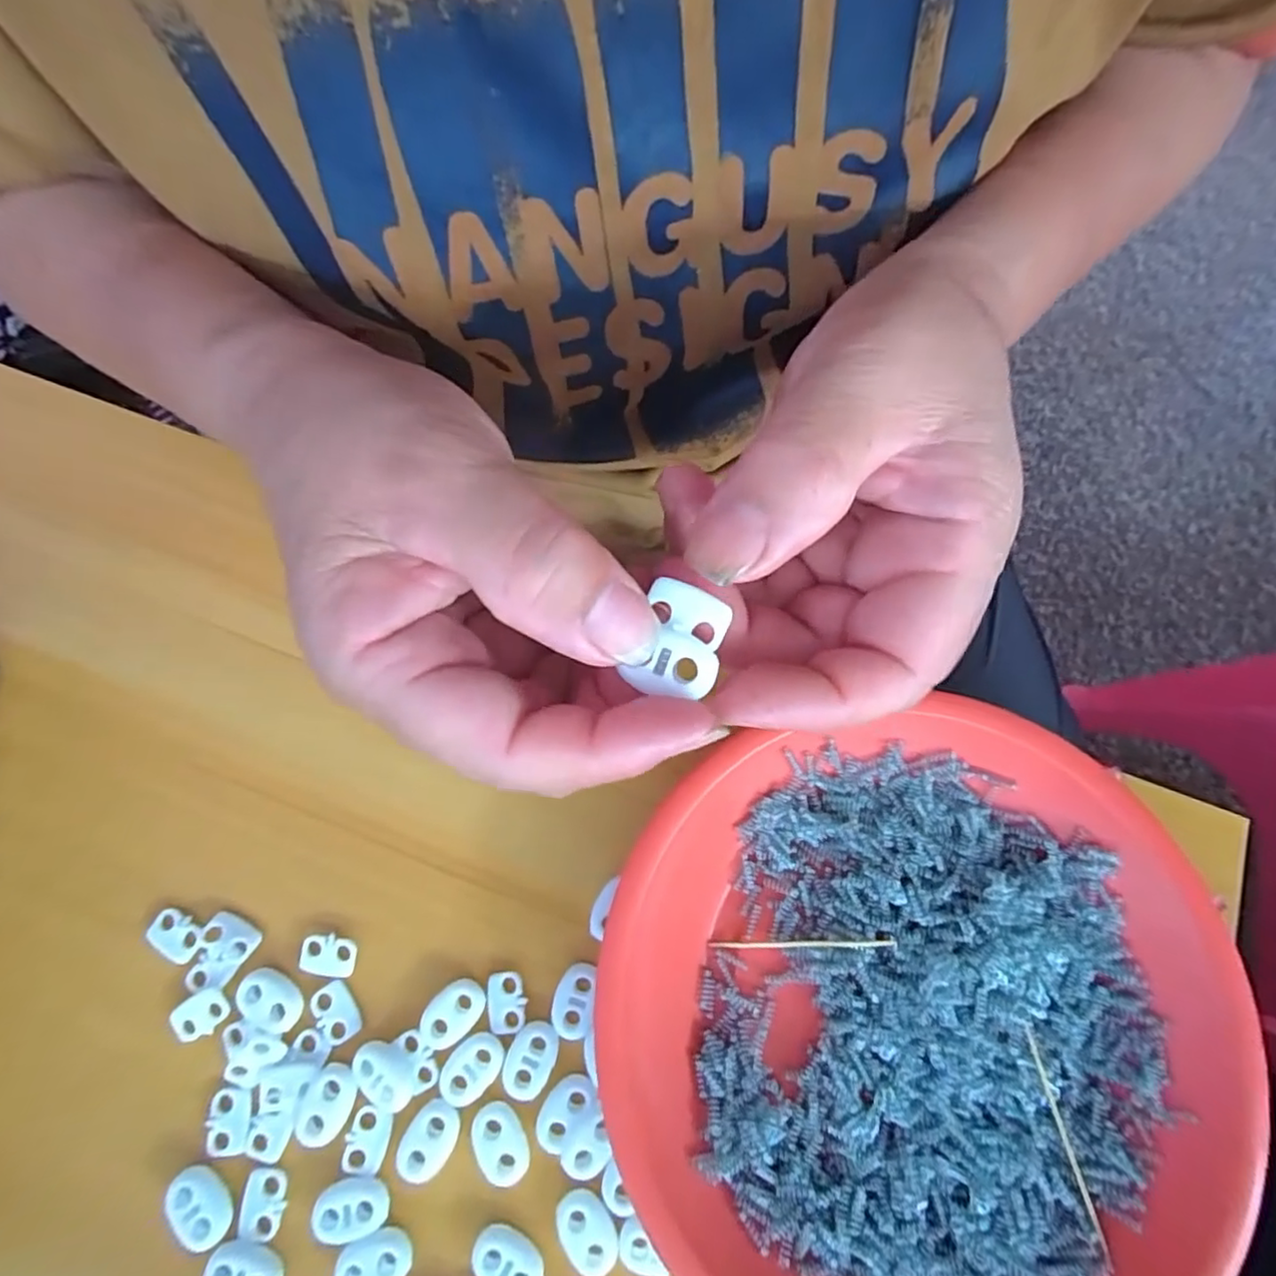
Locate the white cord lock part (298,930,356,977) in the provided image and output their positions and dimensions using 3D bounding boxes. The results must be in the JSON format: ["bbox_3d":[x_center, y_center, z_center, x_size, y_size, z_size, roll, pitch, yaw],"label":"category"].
[{"bbox_3d":[-0.105,0.107,0.214,0.018,0.004,0.013,9,75,2],"label":"white cord lock part"}]

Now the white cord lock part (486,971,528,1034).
[{"bbox_3d":[-0.044,0.121,0.211,0.013,0.004,0.018,-5,75,-1],"label":"white cord lock part"}]

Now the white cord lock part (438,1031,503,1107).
[{"bbox_3d":[-0.054,0.139,0.203,0.015,0.004,0.022,41,79,10],"label":"white cord lock part"}]

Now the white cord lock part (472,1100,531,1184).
[{"bbox_3d":[-0.043,0.158,0.198,0.014,0.004,0.023,-31,77,-8],"label":"white cord lock part"}]

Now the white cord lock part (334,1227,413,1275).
[{"bbox_3d":[-0.080,0.188,0.191,0.022,0.005,0.016,-17,76,-5],"label":"white cord lock part"}]

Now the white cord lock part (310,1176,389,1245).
[{"bbox_3d":[-0.088,0.175,0.194,0.022,0.004,0.016,-9,75,-3],"label":"white cord lock part"}]

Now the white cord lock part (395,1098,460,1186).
[{"bbox_3d":[-0.066,0.157,0.199,0.015,0.004,0.023,30,77,7],"label":"white cord lock part"}]

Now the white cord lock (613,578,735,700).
[{"bbox_3d":[0.008,0.000,0.133,0.019,0.006,0.023,25,76,6],"label":"white cord lock"}]

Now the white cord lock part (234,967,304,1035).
[{"bbox_3d":[-0.122,0.119,0.208,0.023,0.004,0.017,25,76,6],"label":"white cord lock part"}]

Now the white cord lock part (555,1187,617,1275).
[{"bbox_3d":[-0.015,0.181,0.192,0.015,0.004,0.022,-26,77,-7],"label":"white cord lock part"}]

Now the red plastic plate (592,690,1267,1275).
[{"bbox_3d":[0.086,0.120,0.199,0.187,0.022,0.186,0,75,0],"label":"red plastic plate"}]

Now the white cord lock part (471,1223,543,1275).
[{"bbox_3d":[-0.039,0.189,0.191,0.022,0.005,0.014,25,76,6],"label":"white cord lock part"}]

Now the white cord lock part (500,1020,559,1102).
[{"bbox_3d":[-0.035,0.136,0.204,0.015,0.004,0.022,20,76,5],"label":"white cord lock part"}]

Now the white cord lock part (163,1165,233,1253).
[{"bbox_3d":[-0.134,0.174,0.194,0.014,0.006,0.022,-40,79,-10],"label":"white cord lock part"}]

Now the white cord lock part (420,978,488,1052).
[{"bbox_3d":[-0.061,0.124,0.210,0.014,0.004,0.023,37,78,9],"label":"white cord lock part"}]

